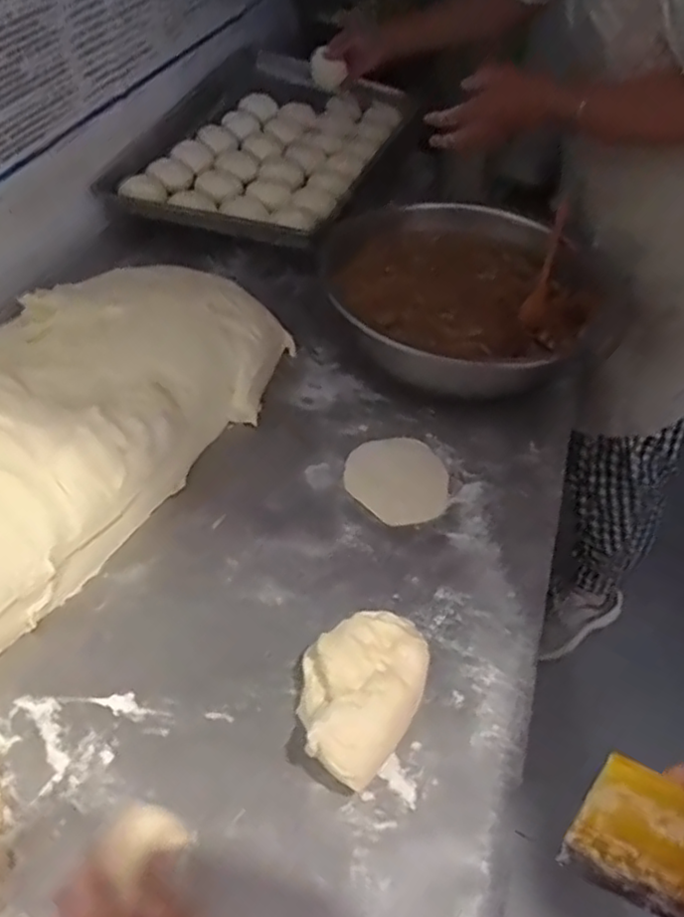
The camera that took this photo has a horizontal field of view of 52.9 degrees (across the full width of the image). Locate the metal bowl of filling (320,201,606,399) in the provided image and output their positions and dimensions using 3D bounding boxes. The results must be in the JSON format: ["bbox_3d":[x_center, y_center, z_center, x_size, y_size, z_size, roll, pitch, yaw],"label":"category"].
[{"bbox_3d":[0.161,-0.218,0.965,0.335,0.139,0.376,25,50,17],"label":"metal bowl of filling"}]

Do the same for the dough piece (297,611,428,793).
[{"bbox_3d":[0.013,0.203,0.596,0.097,0.072,0.141,23,49,15],"label":"dough piece"}]

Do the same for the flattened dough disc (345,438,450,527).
[{"bbox_3d":[0.069,0.022,0.813,0.119,0.010,0.120,3,47,-3],"label":"flattened dough disc"}]

